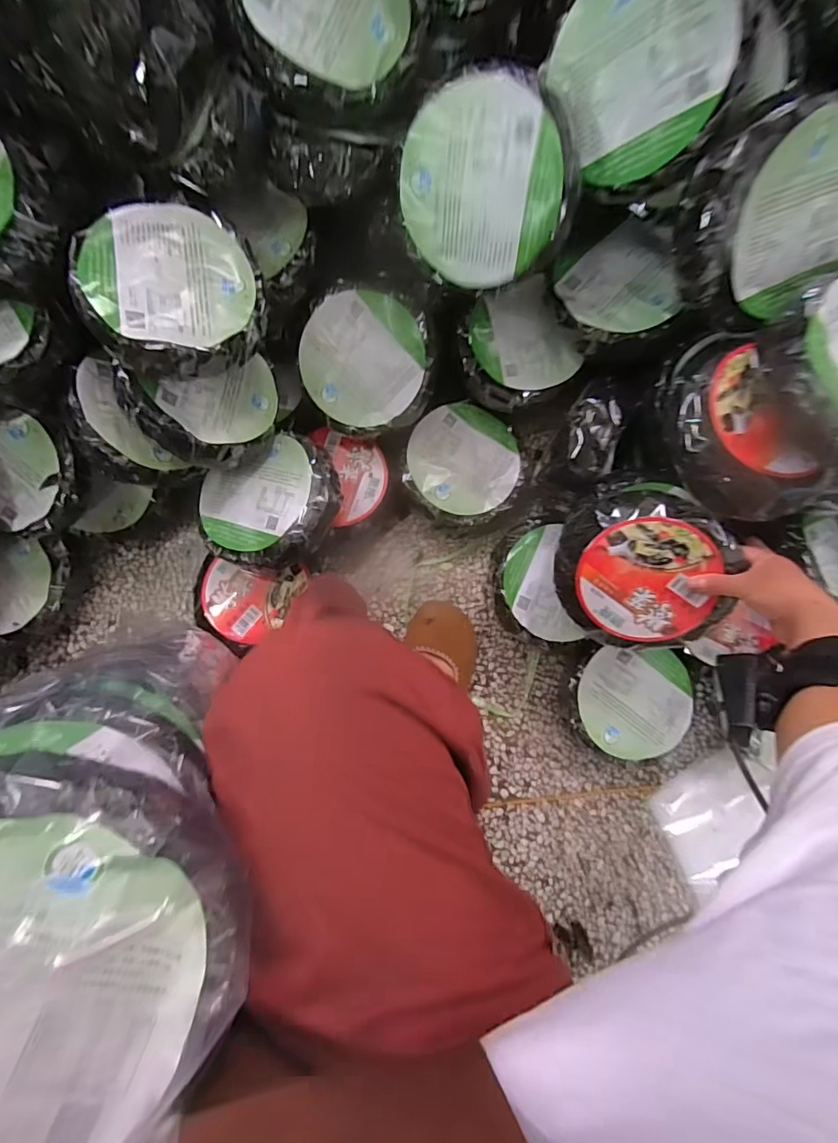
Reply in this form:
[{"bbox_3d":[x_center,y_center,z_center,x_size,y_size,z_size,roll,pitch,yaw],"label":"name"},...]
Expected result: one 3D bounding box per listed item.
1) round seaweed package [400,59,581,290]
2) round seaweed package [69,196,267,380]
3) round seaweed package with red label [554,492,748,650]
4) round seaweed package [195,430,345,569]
[{"bbox_3d":[0.063,-0.358,0.473,0.158,0.158,0.024,9,43,19],"label":"round seaweed package"},{"bbox_3d":[-0.241,-0.273,0.505,0.165,0.060,0.159,-38,95,-21],"label":"round seaweed package"},{"bbox_3d":[0.241,0.001,0.548,0.174,0.037,0.166,5,112,13],"label":"round seaweed package with red label"},{"bbox_3d":[-0.176,-0.080,0.600,0.167,0.044,0.145,-30,85,-5],"label":"round seaweed package"}]

